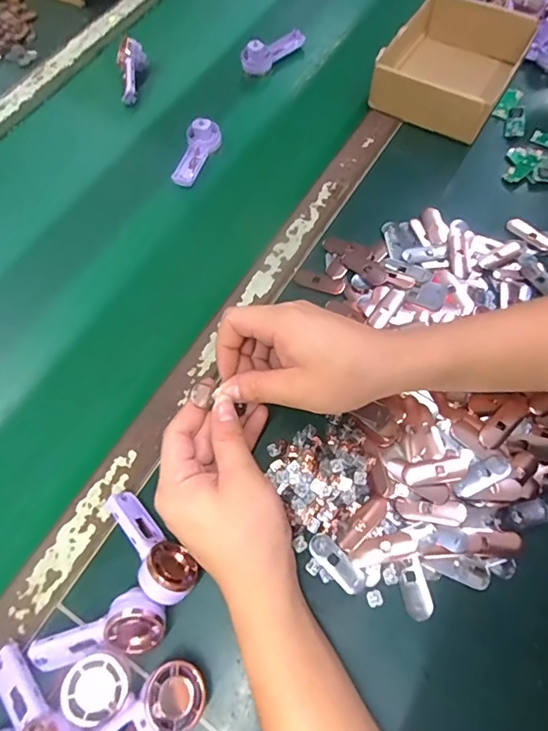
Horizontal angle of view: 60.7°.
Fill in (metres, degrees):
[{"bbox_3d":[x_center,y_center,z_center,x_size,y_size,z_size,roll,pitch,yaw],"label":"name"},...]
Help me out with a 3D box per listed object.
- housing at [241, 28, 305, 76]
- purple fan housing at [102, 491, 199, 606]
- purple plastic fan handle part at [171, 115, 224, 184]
[{"bbox_3d":[-0.001,-0.419,0.615,0.091,0.028,0.036,-35,68,-12],"label":"housing"},{"bbox_3d":[-0.096,0.136,0.350,0.093,0.041,0.034,39,73,19],"label":"purple fan housing"},{"bbox_3d":[-0.091,-0.249,0.545,0.035,0.030,0.082,14,67,10],"label":"purple plastic fan handle part"}]

